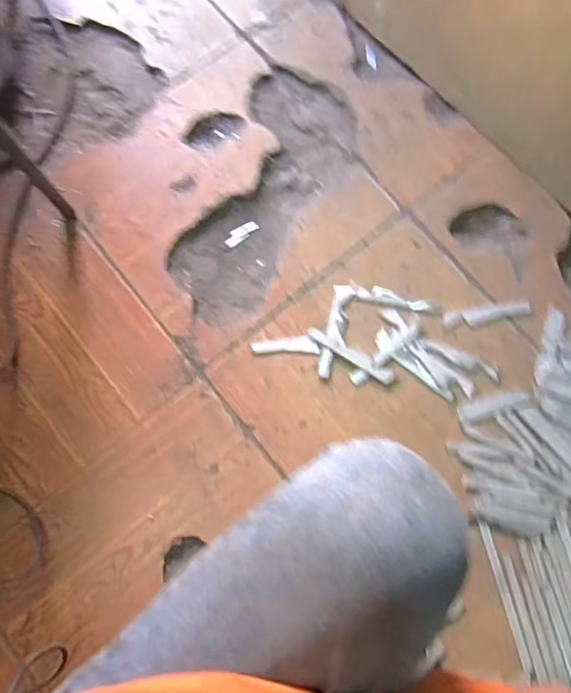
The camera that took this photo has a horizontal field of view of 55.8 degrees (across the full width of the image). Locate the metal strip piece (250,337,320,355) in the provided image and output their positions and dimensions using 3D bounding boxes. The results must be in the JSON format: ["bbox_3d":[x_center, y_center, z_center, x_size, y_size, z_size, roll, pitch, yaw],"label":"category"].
[{"bbox_3d":[0.000,-0.002,0.777,0.096,0.005,0.025,-1,79,-1],"label":"metal strip piece"}]

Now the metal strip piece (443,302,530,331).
[{"bbox_3d":[0.292,-0.046,0.786,0.125,0.012,0.026,-12,89,1],"label":"metal strip piece"}]

